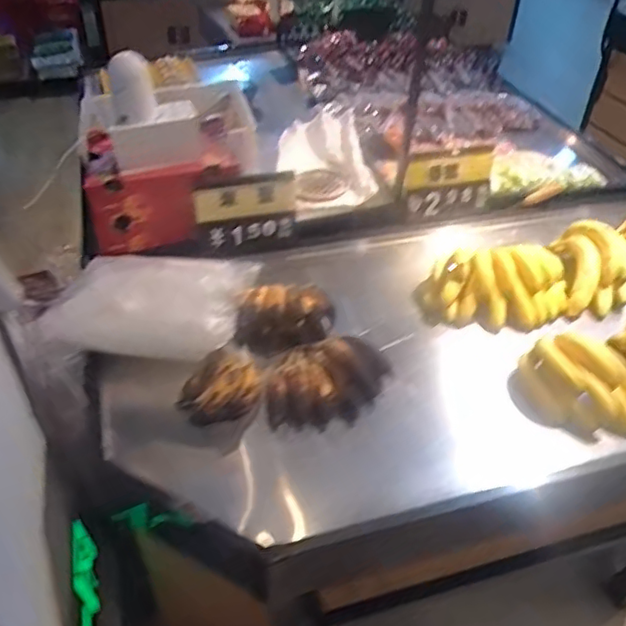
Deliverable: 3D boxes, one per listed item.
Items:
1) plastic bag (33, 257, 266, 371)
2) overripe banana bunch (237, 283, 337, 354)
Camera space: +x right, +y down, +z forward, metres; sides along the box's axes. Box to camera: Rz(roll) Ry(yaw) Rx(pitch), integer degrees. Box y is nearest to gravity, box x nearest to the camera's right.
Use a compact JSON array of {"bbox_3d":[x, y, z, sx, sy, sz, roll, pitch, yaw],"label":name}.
[{"bbox_3d":[-0.294,-0.025,1.085,0.346,0.124,0.202,1,41,0],"label":"plastic bag"},{"bbox_3d":[-0.051,0.010,1.128,0.180,0.100,0.076,-10,42,-13],"label":"overripe banana bunch"}]

